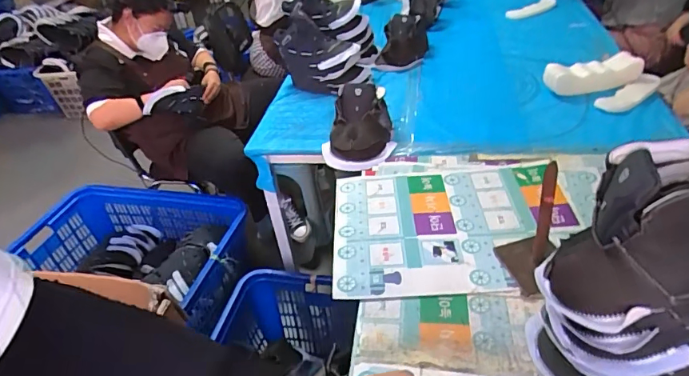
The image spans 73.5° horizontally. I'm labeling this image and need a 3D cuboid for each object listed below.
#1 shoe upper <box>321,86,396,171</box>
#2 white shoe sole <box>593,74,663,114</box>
[{"bbox_3d":[0.038,-0.184,1.275,0.197,0.141,0.260,10,39,21],"label":"shoe upper"},{"bbox_3d":[0.868,-0.290,1.398,0.288,0.028,0.082,-27,42,-27],"label":"white shoe sole"}]

